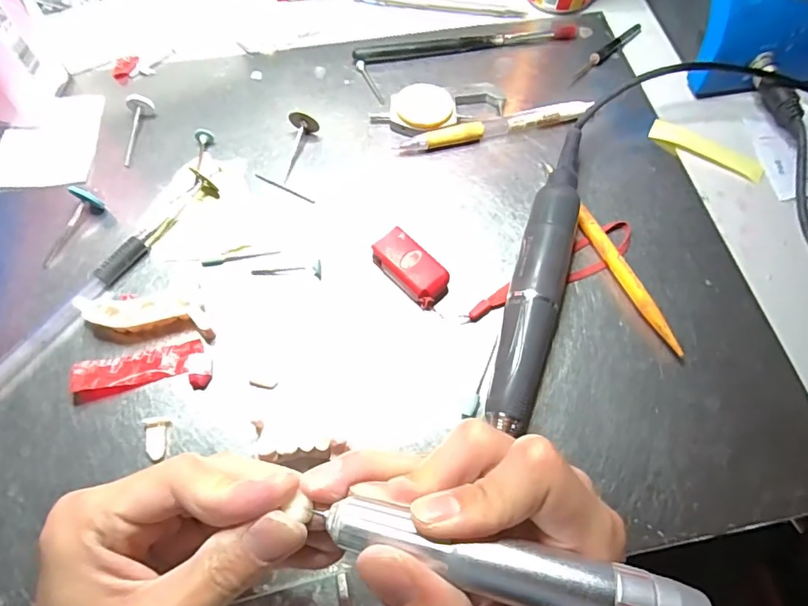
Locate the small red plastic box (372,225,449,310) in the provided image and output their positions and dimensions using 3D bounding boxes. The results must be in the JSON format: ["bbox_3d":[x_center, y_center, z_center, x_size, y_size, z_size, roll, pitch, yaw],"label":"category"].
[{"bbox_3d":[0.003,-0.017,0.277,0.044,0.019,0.024,42,71,16],"label":"small red plastic box"}]

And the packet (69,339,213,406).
[{"bbox_3d":[-0.132,0.034,0.252,0.065,0.010,0.025,-8,66,-6],"label":"packet"}]

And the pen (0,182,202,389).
[{"bbox_3d":[-0.169,-0.010,0.270,0.014,0.014,0.159,30,68,12],"label":"pen"}]

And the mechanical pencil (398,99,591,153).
[{"bbox_3d":[0.062,-0.116,0.330,0.134,0.012,0.013,-14,66,-8],"label":"mechanical pencil"}]

